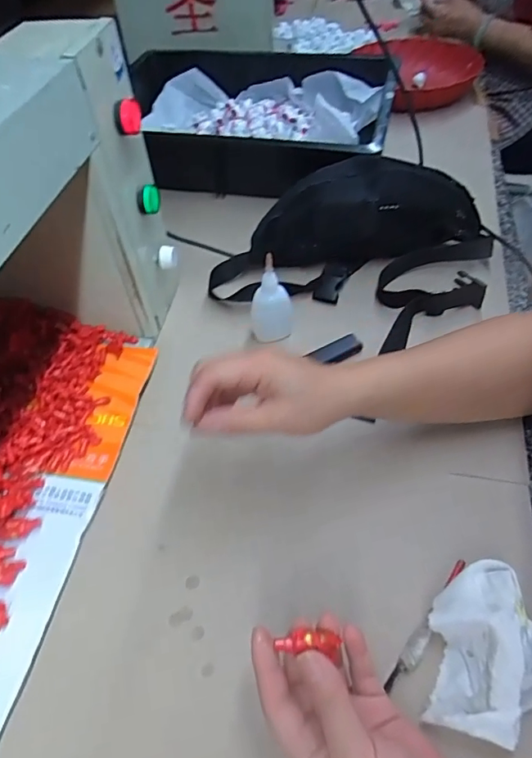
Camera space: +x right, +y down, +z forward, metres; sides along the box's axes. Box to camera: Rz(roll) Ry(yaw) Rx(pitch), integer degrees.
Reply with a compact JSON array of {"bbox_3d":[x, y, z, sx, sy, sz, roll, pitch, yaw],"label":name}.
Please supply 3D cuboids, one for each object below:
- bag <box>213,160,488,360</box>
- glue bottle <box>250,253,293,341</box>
[{"bbox_3d":[0.101,-0.162,0.584,0.299,0.102,0.201,16,53,16],"label":"bag"},{"bbox_3d":[0.005,-0.090,0.526,0.045,0.100,0.034,-6,50,-1],"label":"glue bottle"}]

